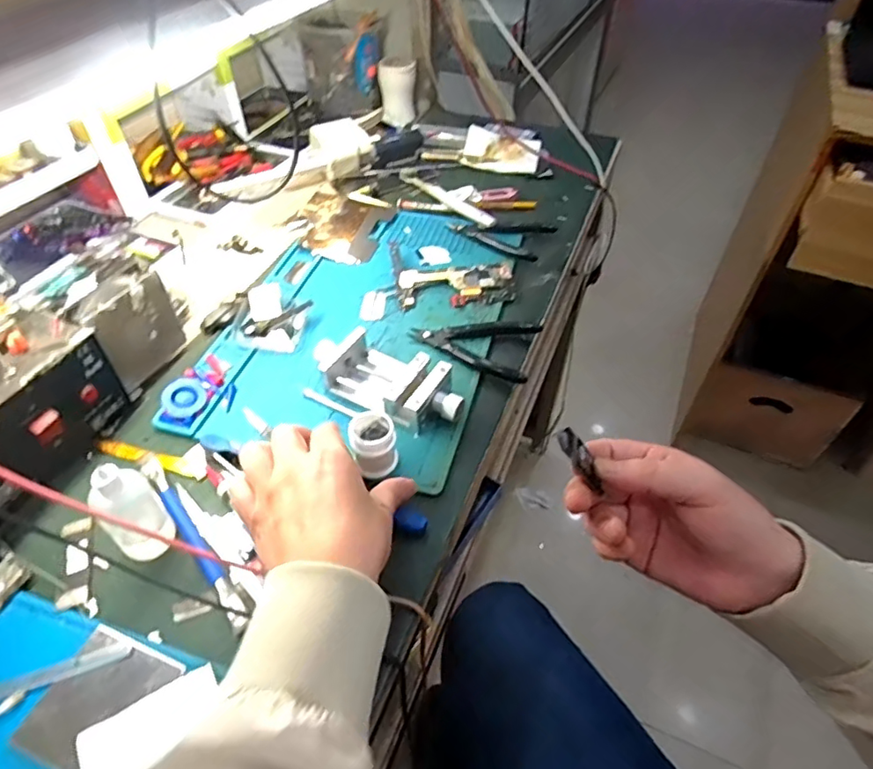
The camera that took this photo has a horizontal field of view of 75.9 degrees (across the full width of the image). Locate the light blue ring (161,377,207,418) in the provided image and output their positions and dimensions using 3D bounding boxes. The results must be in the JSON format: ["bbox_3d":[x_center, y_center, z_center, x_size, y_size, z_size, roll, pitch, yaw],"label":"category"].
[{"bbox_3d":[-0.211,0.011,0.469,0.034,0.006,0.034,9,62,-18],"label":"light blue ring"}]

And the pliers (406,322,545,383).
[{"bbox_3d":[0.037,-0.045,0.522,0.116,0.014,0.074,20,50,17],"label":"pliers"}]

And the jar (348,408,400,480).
[{"bbox_3d":[-0.048,0.042,0.425,0.034,0.038,0.042,-6,47,-6],"label":"jar"}]

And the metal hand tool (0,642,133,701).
[{"bbox_3d":[-0.244,0.173,0.324,0.124,0.005,0.013,-13,48,-13],"label":"metal hand tool"}]

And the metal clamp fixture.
[{"bbox_3d":[-0.041,-0.005,0.473,0.137,0.032,0.060,28,53,23],"label":"metal clamp fixture"}]

